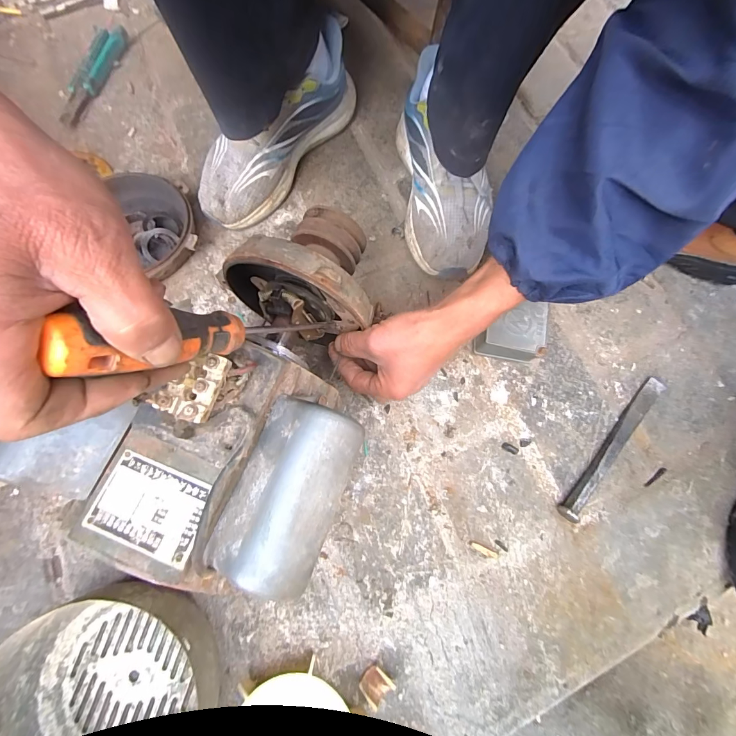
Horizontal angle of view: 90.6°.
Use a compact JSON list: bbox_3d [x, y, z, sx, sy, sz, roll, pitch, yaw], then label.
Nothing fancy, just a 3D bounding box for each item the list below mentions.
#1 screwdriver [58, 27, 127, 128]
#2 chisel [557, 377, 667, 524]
[{"bbox_3d":[-0.394,-0.423,0.523,0.033,0.022,0.185,11,74,1],"label":"screwdriver"},{"bbox_3d":[0.277,0.087,0.407,0.023,0.018,0.197,41,77,9],"label":"chisel"}]

